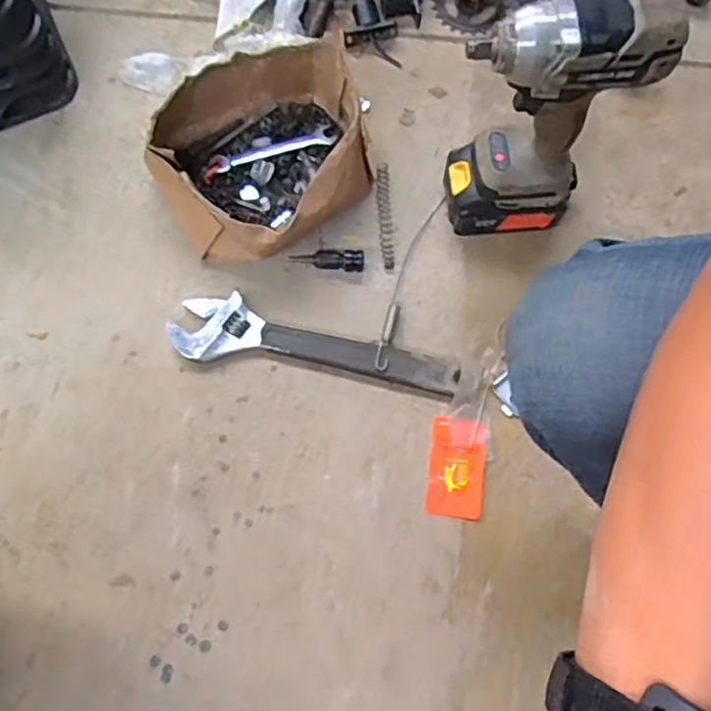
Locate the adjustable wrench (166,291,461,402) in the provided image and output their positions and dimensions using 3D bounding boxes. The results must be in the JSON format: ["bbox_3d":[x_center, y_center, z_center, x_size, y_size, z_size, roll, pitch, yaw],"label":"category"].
[{"bbox_3d":[-0.038,-0.009,0.616,0.271,0.016,0.062,9,73,1],"label":"adjustable wrench"}]

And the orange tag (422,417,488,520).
[{"bbox_3d":[0.094,0.103,0.595,0.051,0.004,0.090,7,73,1],"label":"orange tag"}]

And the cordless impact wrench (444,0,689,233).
[{"bbox_3d":[0.152,-0.189,0.551,0.137,0.251,0.070,-2,73,-2],"label":"cordless impact wrench"}]

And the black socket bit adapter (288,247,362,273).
[{"bbox_3d":[-0.029,-0.097,0.643,0.074,0.016,0.021,3,73,0],"label":"black socket bit adapter"}]

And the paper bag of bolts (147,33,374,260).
[{"bbox_3d":[-0.088,-0.201,0.635,0.195,0.092,0.212,36,76,9],"label":"paper bag of bolts"}]

